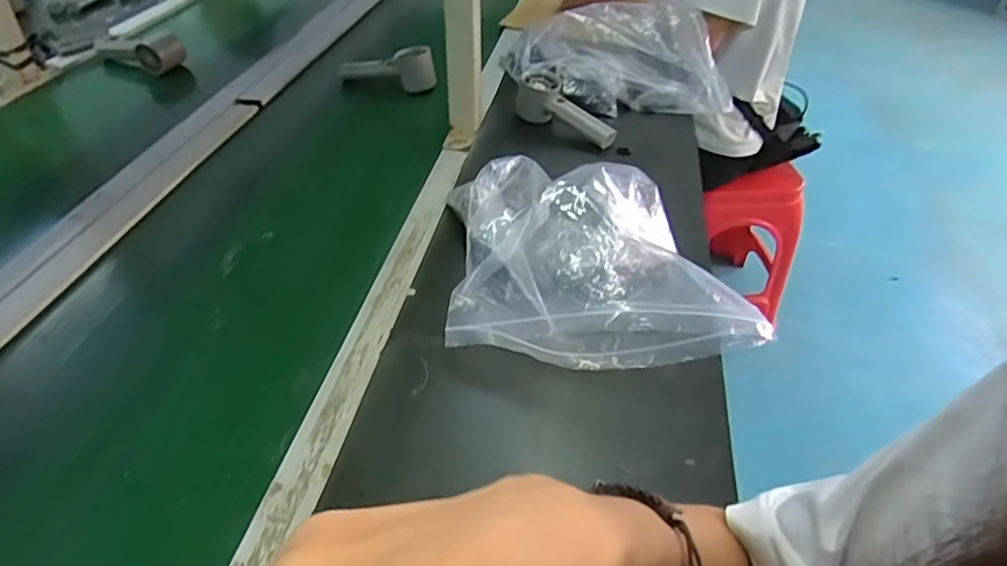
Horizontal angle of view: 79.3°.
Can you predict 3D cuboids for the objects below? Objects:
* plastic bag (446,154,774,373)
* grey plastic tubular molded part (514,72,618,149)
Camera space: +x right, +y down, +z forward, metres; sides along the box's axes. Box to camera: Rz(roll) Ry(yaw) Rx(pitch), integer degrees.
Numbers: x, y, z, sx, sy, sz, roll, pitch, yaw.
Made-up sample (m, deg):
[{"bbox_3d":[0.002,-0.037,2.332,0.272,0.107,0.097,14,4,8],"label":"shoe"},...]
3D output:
[{"bbox_3d":[0.081,-0.036,0.585,0.277,0.109,0.243,4,43,2],"label":"plastic bag"},{"bbox_3d":[0.088,-0.238,0.867,0.060,0.076,0.162,-31,52,-31],"label":"grey plastic tubular molded part"}]

